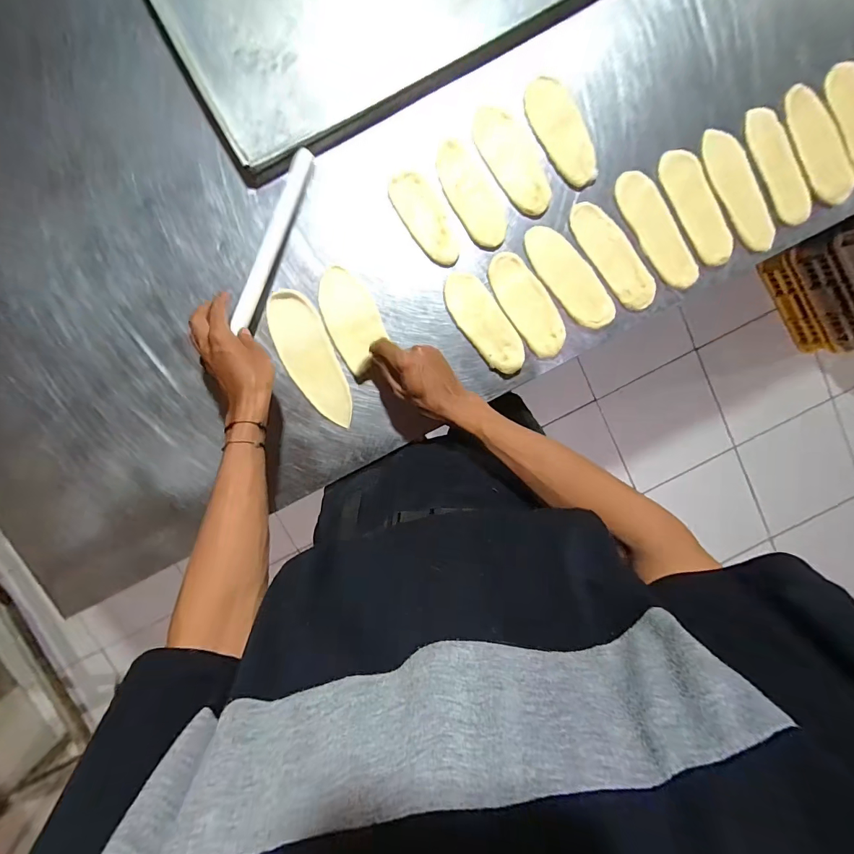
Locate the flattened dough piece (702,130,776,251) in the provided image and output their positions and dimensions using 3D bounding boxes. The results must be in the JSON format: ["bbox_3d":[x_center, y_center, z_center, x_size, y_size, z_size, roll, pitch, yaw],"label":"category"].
[{"bbox_3d":[0.446,-0.336,0.576,0.041,0.027,0.179,-31,97,2],"label":"flattened dough piece"}]

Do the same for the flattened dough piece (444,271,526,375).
[{"bbox_3d":[0.084,-0.150,0.590,0.060,0.006,0.162,-37,97,2],"label":"flattened dough piece"}]

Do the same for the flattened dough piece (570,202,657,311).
[{"bbox_3d":[0.269,-0.248,0.581,0.050,0.016,0.168,-37,97,2],"label":"flattened dough piece"}]

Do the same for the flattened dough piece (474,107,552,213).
[{"bbox_3d":[0.123,-0.374,0.565,0.064,0.016,0.158,-31,97,2],"label":"flattened dough piece"}]

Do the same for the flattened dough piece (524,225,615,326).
[{"bbox_3d":[0.206,-0.215,0.577,0.052,0.015,0.167,-38,97,3],"label":"flattened dough piece"}]

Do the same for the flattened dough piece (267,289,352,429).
[{"bbox_3d":[-0.168,-0.097,0.587,0.071,0.006,0.203,-23,98,-2],"label":"flattened dough piece"}]

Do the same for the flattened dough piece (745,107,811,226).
[{"bbox_3d":[0.504,-0.374,0.581,0.037,0.025,0.170,-27,97,1],"label":"flattened dough piece"}]

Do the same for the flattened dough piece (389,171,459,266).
[{"bbox_3d":[-0.003,-0.293,0.573,0.050,0.016,0.139,-31,97,2],"label":"flattened dough piece"}]

